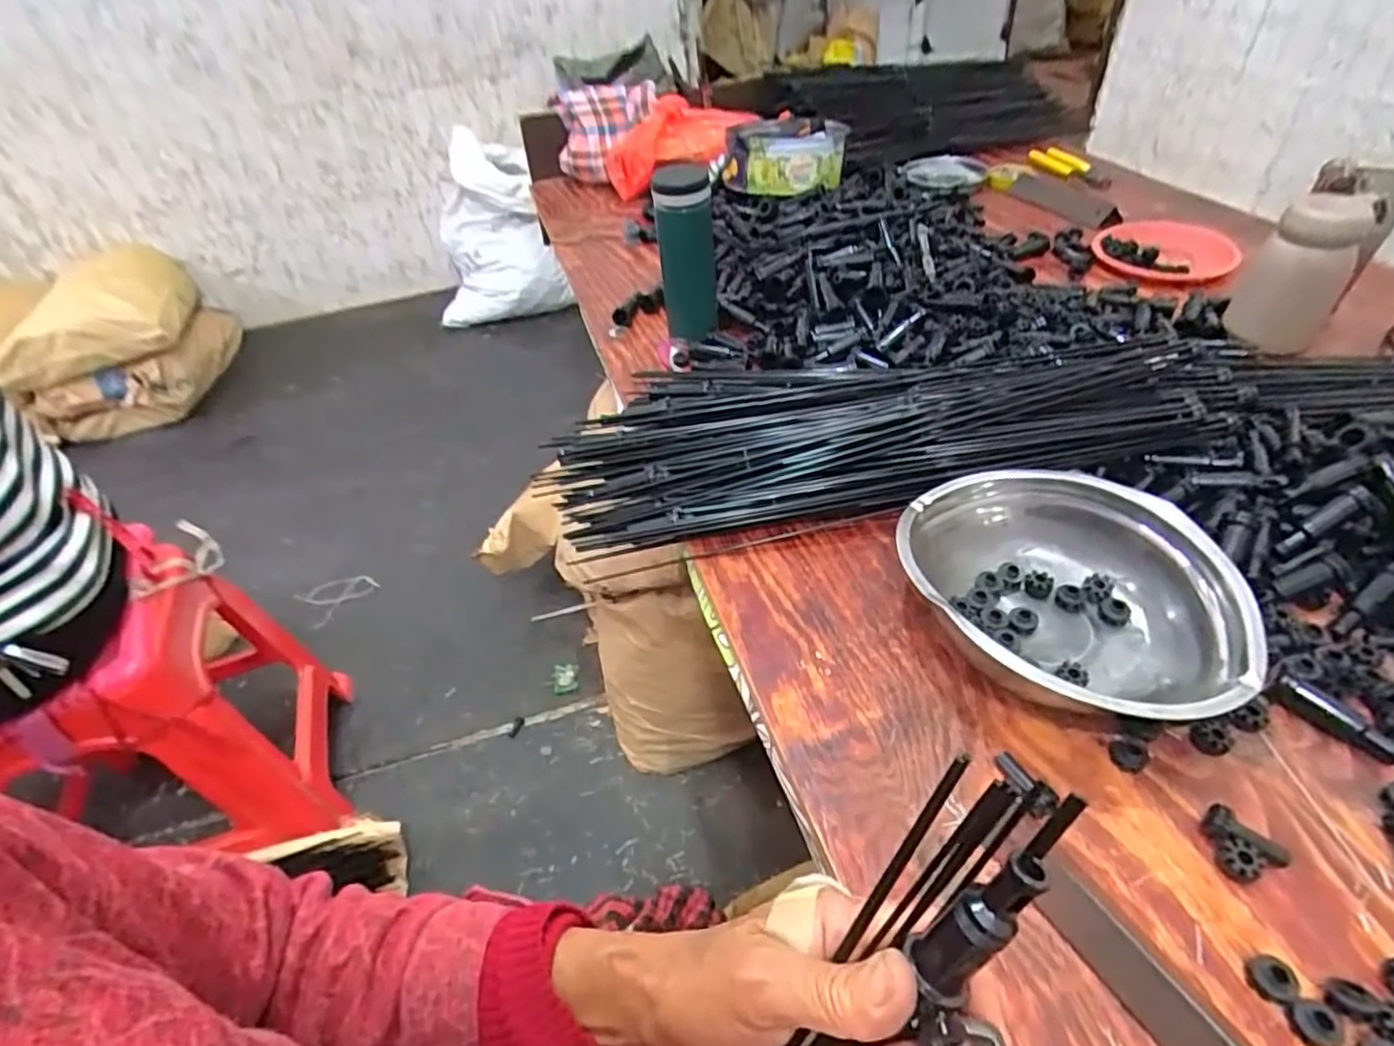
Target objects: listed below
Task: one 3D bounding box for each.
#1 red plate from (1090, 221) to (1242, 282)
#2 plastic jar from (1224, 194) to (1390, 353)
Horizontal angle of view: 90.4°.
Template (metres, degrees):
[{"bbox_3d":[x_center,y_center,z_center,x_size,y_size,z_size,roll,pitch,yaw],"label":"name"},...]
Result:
[{"bbox_3d":[0.596,-0.352,0.881,0.158,0.017,0.138,23,51,27],"label":"red plate"},{"bbox_3d":[0.589,-0.244,0.680,0.080,0.131,0.070,28,53,30],"label":"plastic jar"}]

